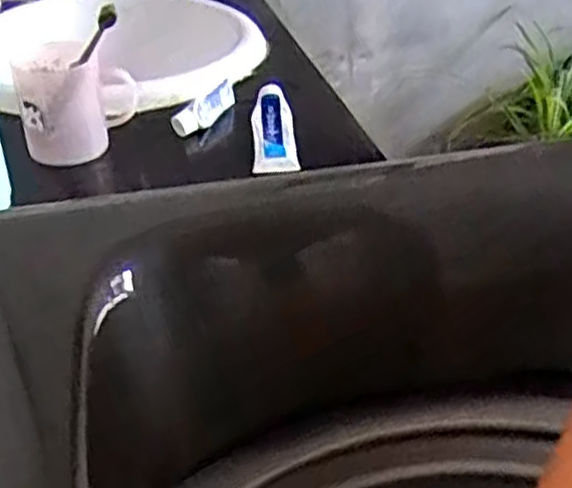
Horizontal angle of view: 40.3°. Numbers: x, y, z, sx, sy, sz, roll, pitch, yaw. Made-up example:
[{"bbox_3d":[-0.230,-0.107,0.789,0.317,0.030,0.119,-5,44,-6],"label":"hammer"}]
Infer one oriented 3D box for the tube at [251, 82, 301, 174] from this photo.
[{"bbox_3d":[-0.013,-0.124,0.827,0.045,0.032,0.149,-1,35,-3],"label":"tube"}]

